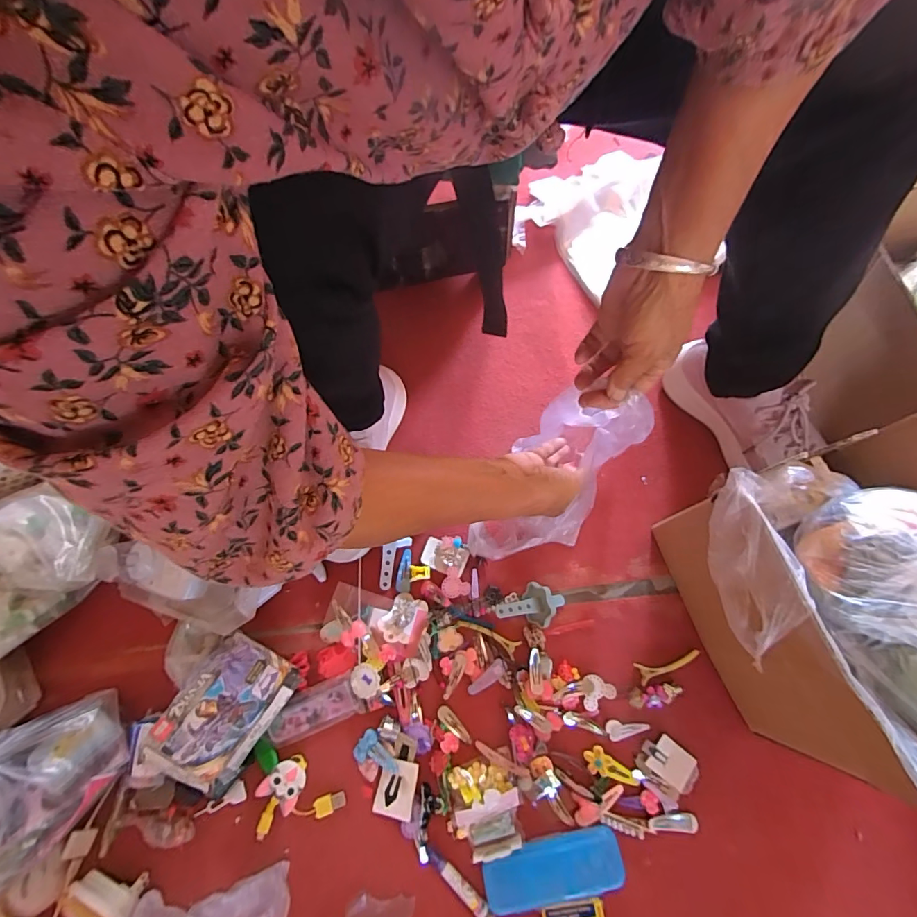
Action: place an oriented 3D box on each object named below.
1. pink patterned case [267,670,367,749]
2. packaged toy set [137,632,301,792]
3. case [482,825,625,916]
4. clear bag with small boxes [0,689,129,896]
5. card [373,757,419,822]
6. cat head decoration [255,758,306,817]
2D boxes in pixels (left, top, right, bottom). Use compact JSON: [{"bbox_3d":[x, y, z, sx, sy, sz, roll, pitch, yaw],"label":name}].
[{"bbox_3d":[-0.156,0.270,0.477,0.098,0.015,0.045,-20,72,-7],"label":"pink patterned case"},{"bbox_3d":[-0.235,0.253,0.444,0.092,0.018,0.125,24,48,10],"label":"packaged toy set"},{"bbox_3d":[0.092,0.403,0.433,0.133,0.012,0.048,-11,71,-4],"label":"case"},{"bbox_3d":[-0.419,0.321,0.422,0.179,0.075,0.132,-28,72,-6],"label":"clear bag with small boxes"},{"bbox_3d":[-0.066,0.340,0.457,0.040,0.007,0.054,8,71,3],"label":"card"},{"bbox_3d":[-0.178,0.333,0.454,0.040,0.008,0.040,41,66,-5],"label":"cat head decoration"}]

